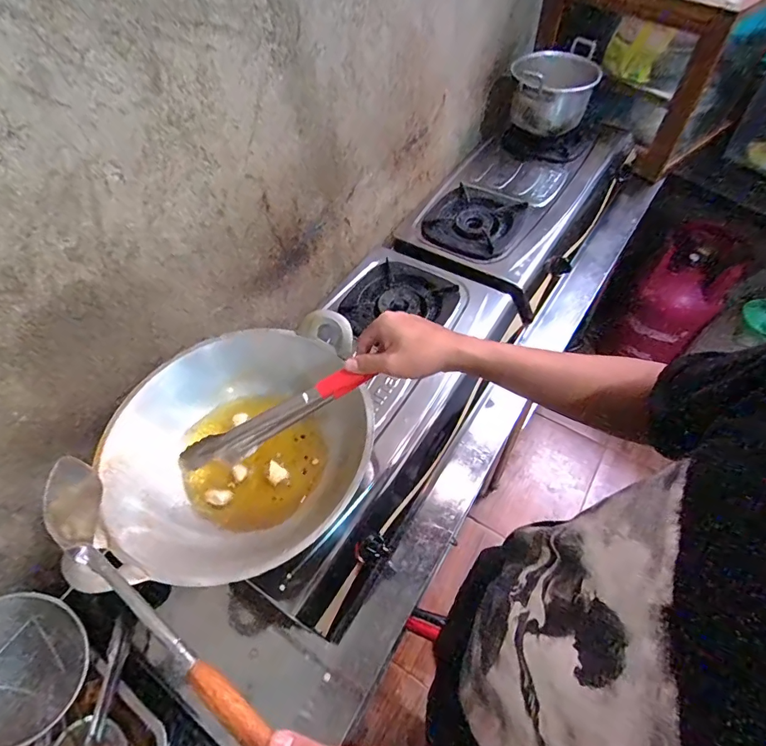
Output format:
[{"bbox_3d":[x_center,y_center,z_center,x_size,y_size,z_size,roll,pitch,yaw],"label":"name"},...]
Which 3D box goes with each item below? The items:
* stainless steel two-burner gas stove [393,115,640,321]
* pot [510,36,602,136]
[{"bbox_3d":[0.369,-0.504,1.152,0.412,0.121,0.771,28,63,21],"label":"stainless steel two-burner gas stove"},{"bbox_3d":[0.438,-0.730,1.135,0.197,0.142,0.243,19,60,16],"label":"pot"}]

